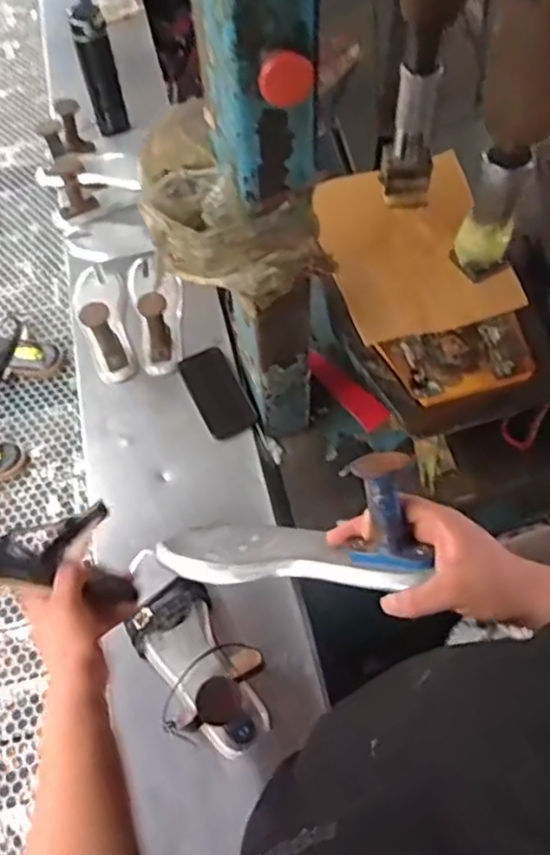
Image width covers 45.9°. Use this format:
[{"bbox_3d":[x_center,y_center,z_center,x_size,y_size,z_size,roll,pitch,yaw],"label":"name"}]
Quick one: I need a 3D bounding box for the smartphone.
[{"bbox_3d":[-0.087,-0.056,0.967,0.073,0.013,0.154,-24,61,-11],"label":"smartphone"}]

